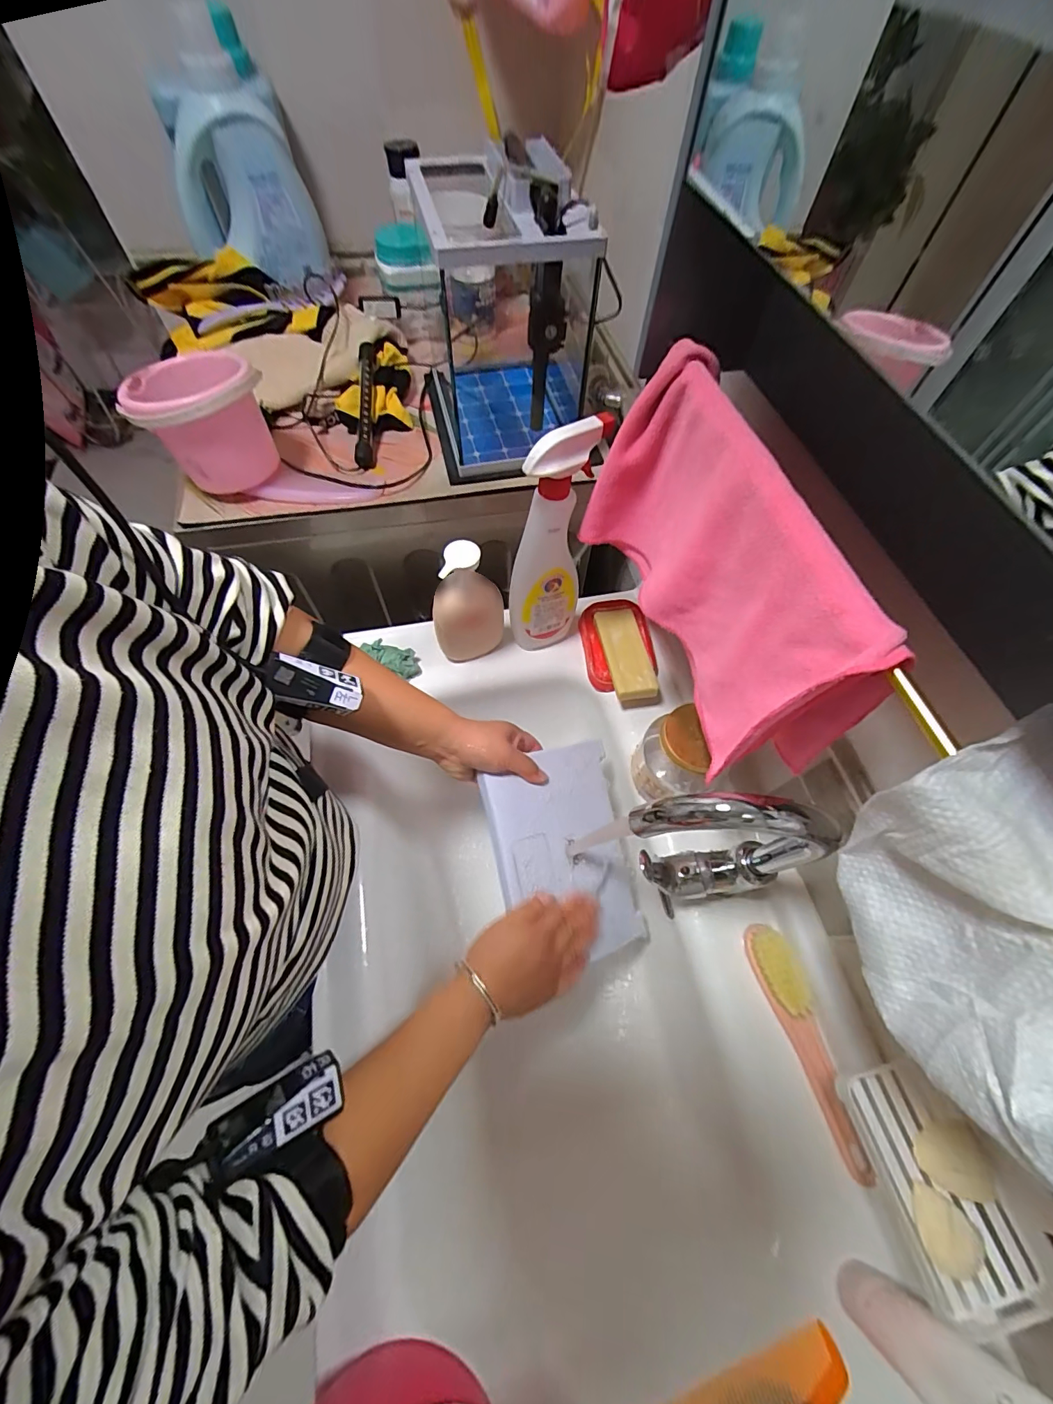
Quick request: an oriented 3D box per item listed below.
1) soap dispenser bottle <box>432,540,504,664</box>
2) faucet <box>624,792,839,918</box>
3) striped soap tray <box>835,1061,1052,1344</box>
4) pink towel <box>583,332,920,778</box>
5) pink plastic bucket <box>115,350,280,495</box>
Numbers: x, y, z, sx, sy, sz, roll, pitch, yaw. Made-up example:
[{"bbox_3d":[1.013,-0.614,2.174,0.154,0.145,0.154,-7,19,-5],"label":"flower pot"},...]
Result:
[{"bbox_3d":[-0.070,-0.106,0.563,0.079,0.175,0.044,-12,63,-9],"label":"soap dispenser bottle"},{"bbox_3d":[0.155,0.121,0.395,0.156,0.225,0.056,2,62,-1],"label":"faucet"},{"bbox_3d":[0.279,0.323,0.317,0.081,0.032,0.129,-12,63,-8],"label":"striped soap tray"},{"bbox_3d":[0.134,-0.103,0.374,0.075,0.173,0.302,-11,63,-8],"label":"pink towel"},{"bbox_3d":[-0.358,-0.315,0.534,0.131,0.113,0.136,1,62,-2],"label":"pink plastic bucket"}]

